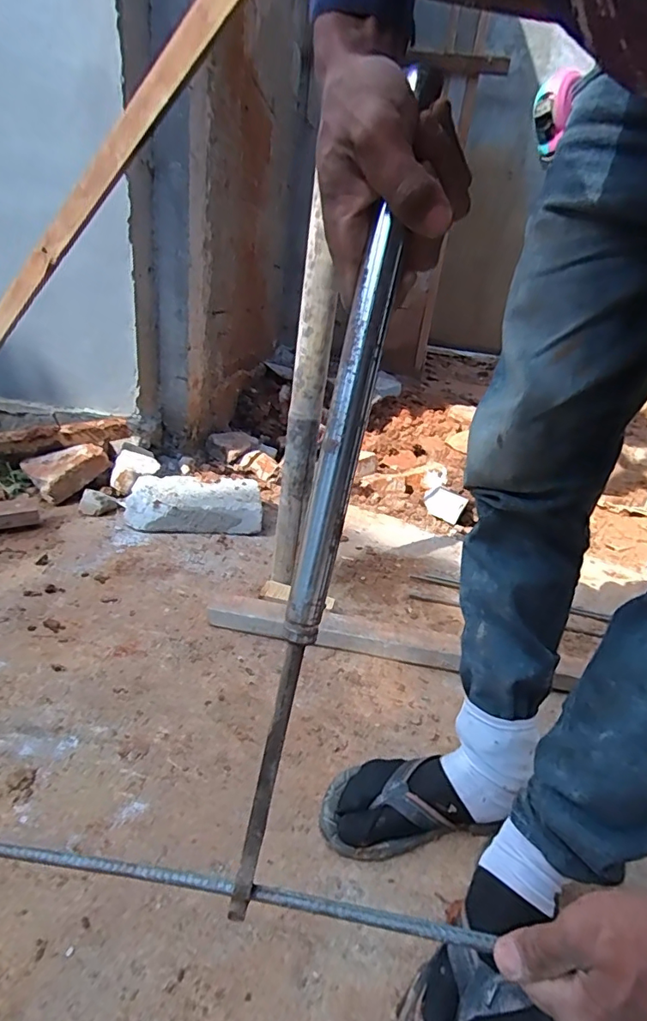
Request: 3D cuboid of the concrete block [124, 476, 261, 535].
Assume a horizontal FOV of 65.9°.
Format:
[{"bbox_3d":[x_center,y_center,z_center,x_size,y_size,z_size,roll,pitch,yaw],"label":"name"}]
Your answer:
[{"bbox_3d":[-0.345,-0.016,1.324,0.333,0.087,0.226,-2,25,-19],"label":"concrete block"}]

